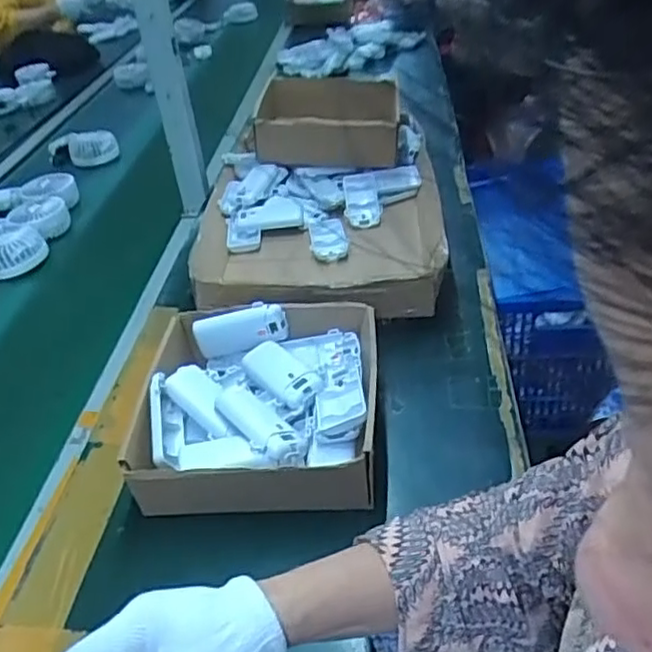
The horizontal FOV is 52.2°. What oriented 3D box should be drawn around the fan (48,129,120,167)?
[{"bbox_3d":[-0.468,-0.344,1.304,0.137,0.073,0.035,-1,37,7],"label":"fan"}]

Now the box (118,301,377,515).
[{"bbox_3d":[-0.061,0.071,0.629,0.217,0.076,0.221,-3,37,5],"label":"box"}]

